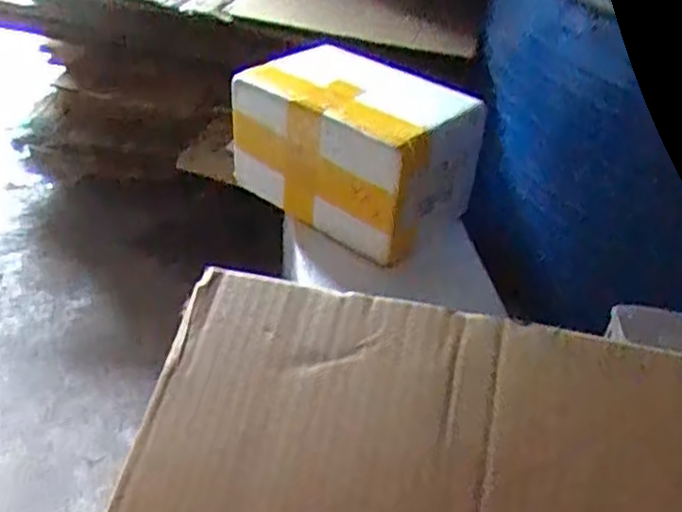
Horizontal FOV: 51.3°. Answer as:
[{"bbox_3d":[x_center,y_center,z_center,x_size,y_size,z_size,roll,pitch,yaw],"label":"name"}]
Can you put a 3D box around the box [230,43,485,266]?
[{"bbox_3d":[0.014,-0.141,0.950,0.302,0.176,0.179,30,43,28],"label":"box"}]

